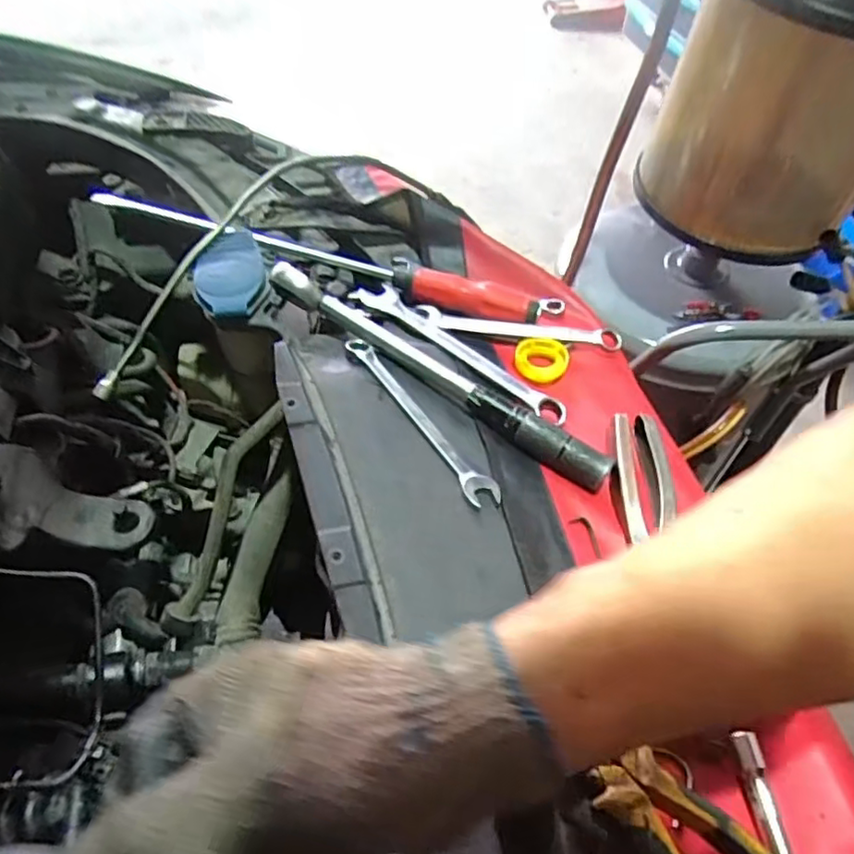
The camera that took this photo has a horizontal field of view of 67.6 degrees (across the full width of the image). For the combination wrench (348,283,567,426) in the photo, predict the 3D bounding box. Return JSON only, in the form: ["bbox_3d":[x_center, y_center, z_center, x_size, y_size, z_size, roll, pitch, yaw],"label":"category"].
[{"bbox_3d":[0.025,-0.065,0.512,0.205,0.011,0.029,34,57,23],"label":"combination wrench"}]

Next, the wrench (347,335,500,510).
[{"bbox_3d":[-0.006,-0.009,0.449,0.022,0.004,0.164,-24,59,-29],"label":"wrench"}]

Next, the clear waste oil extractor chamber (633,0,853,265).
[{"bbox_3d":[0.386,-0.344,0.691,0.229,0.264,0.186,27,55,19],"label":"clear waste oil extractor chamber"}]

